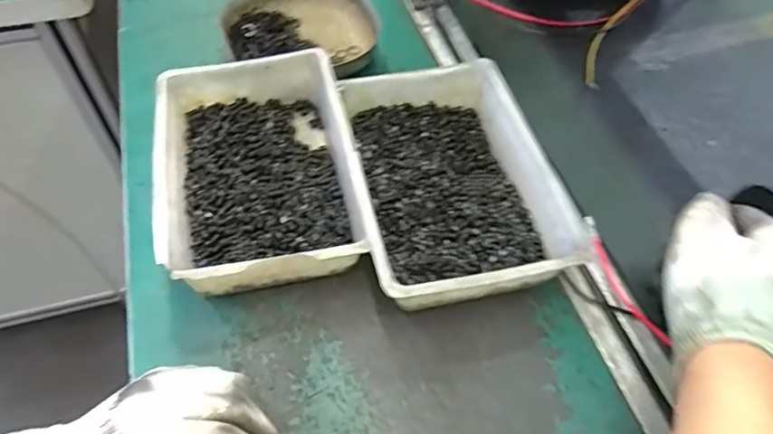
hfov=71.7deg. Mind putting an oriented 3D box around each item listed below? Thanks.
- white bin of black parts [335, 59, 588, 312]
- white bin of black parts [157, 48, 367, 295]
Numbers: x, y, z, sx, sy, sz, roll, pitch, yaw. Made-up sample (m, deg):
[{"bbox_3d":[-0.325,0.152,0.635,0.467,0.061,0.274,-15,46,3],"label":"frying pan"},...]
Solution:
[{"bbox_3d":[0.046,-0.026,0.406,0.139,0.058,0.202,-10,56,-9],"label":"white bin of black parts"},{"bbox_3d":[-0.098,-0.036,0.413,0.141,0.055,0.198,-10,56,-9],"label":"white bin of black parts"}]

